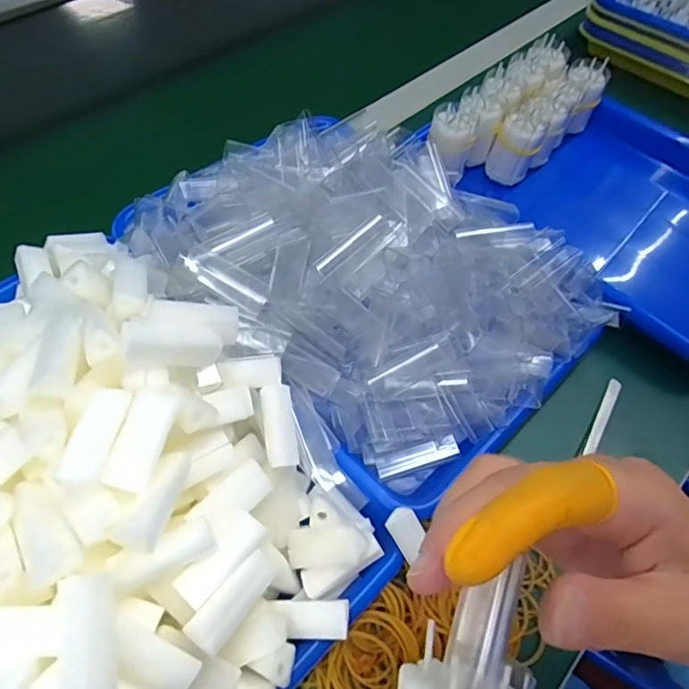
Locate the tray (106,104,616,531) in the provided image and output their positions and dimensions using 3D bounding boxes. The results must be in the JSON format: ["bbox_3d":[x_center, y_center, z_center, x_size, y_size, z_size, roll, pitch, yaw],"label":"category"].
[{"bbox_3d":[0.028,-0.053,0.385,0.244,0.091,0.274,-36,67,-25],"label":"tray"}]

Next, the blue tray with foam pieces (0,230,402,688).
[{"bbox_3d":[-0.139,0.068,0.274,0.293,0.101,0.233,38,62,19],"label":"blue tray with foam pieces"}]

